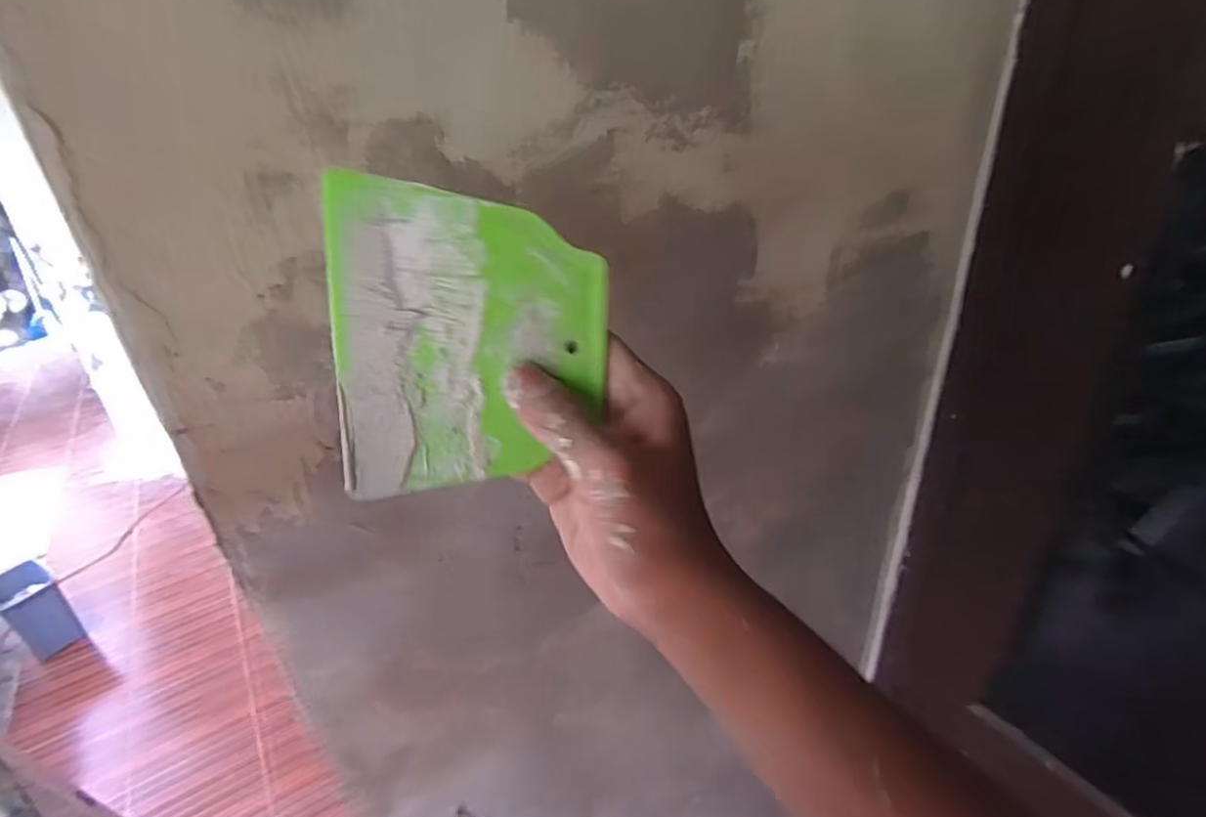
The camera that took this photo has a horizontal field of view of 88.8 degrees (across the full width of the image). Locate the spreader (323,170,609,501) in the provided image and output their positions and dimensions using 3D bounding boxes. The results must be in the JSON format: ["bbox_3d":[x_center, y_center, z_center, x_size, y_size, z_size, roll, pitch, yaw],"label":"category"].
[{"bbox_3d":[-0.053,-0.024,0.243,0.105,0.118,0.005,2,14,-1],"label":"spreader"}]

